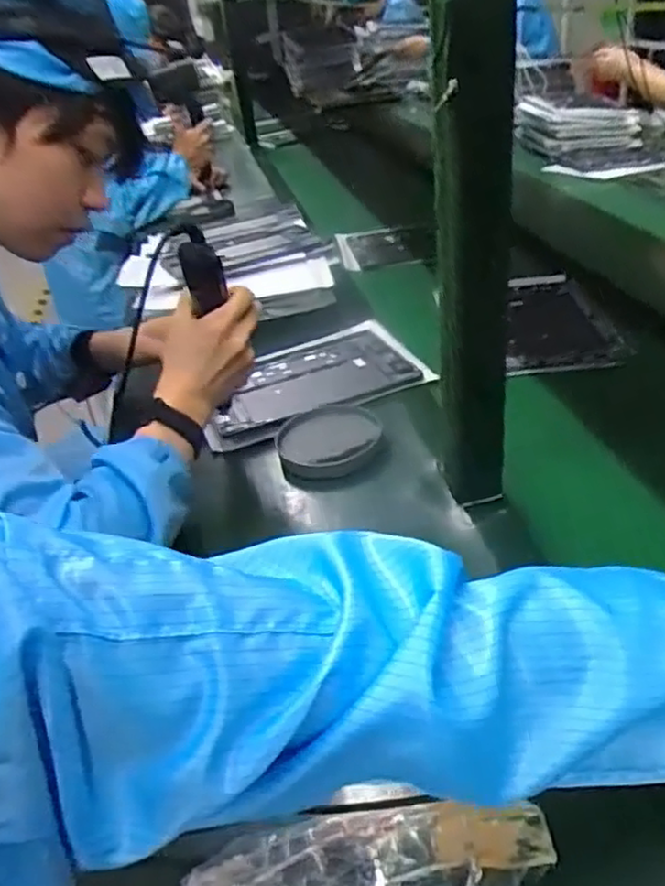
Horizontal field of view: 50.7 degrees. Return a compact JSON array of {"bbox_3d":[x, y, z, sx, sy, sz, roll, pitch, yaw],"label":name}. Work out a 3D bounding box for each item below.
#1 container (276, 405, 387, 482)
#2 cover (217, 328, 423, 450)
[{"bbox_3d":[-0.003,-0.004,0.763,0.110,0.017,0.116,-6,34,4],"label":"container"},{"bbox_3d":[-0.033,-0.079,0.879,0.255,0.016,0.169,-20,35,-17],"label":"cover"}]

